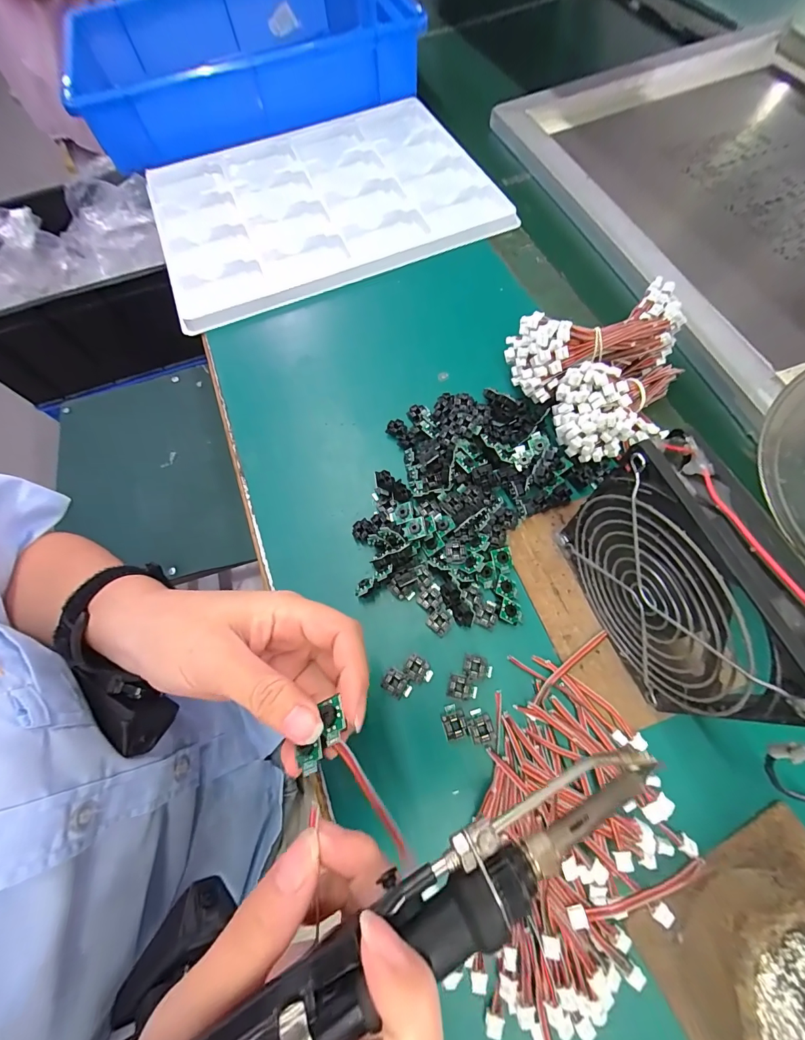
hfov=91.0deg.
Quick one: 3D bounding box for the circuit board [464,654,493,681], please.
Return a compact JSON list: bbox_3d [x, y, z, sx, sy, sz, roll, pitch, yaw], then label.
[{"bbox_3d":[0.048,0.094,0.250,0.018,0.007,0.014,8,67,6],"label":"circuit board"}]

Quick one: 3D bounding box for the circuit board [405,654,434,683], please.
[{"bbox_3d":[0.010,0.096,0.252,0.018,0.007,0.015,33,72,15],"label":"circuit board"}]

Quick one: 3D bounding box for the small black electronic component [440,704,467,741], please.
[{"bbox_3d":[0.031,0.122,0.239,0.013,0.005,0.018,-13,67,-3],"label":"small black electronic component"}]

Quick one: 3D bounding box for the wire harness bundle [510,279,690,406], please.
[{"bbox_3d":[0.151,-0.138,0.313,0.127,0.056,0.057,-14,67,-4],"label":"wire harness bundle"}]

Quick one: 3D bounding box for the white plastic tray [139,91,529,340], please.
[{"bbox_3d":[-0.097,-0.373,0.458,0.368,0.023,0.287,-24,67,-5],"label":"white plastic tray"}]

